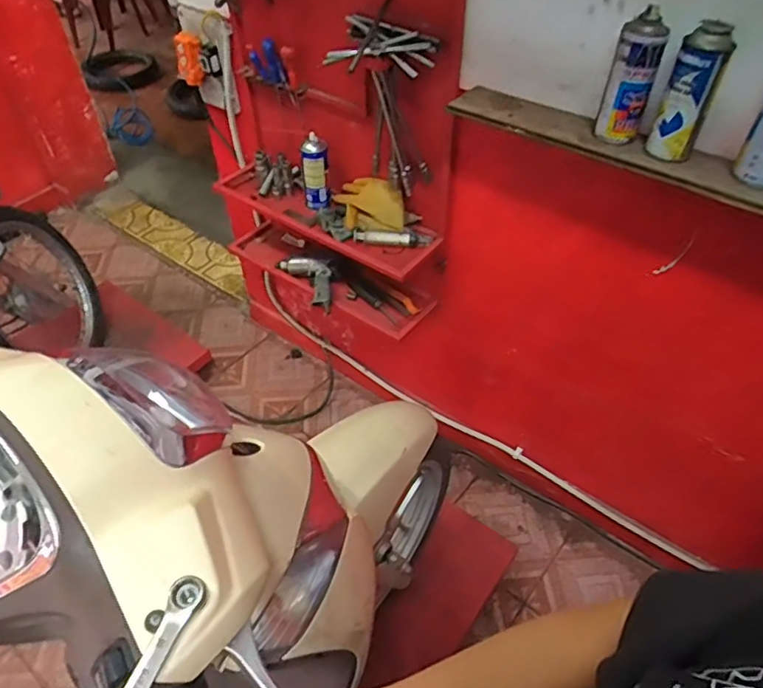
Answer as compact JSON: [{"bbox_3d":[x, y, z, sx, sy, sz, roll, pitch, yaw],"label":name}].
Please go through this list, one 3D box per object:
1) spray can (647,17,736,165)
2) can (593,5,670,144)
[{"bbox_3d":[0.443,-0.361,0.835,0.065,0.170,0.071,22,51,20],"label":"spray can"},{"bbox_3d":[0.377,-0.401,0.874,0.062,0.163,0.078,17,50,16],"label":"can"}]

